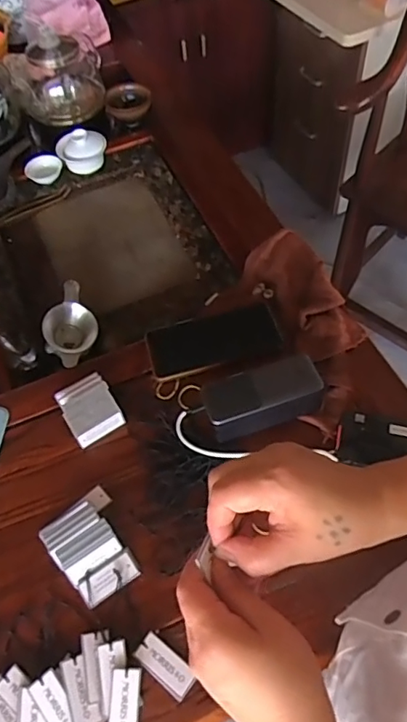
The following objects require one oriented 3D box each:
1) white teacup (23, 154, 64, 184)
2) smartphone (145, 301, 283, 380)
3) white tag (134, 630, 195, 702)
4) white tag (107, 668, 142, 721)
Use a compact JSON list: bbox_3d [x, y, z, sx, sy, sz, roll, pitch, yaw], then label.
[{"bbox_3d":[-0.292,-0.350,0.961,0.061,0.026,0.052,-32,61,-16],"label":"white teacup"},{"bbox_3d":[0.011,-0.032,0.677,0.164,0.016,0.083,-13,57,-5],"label":"smartphone"},{"bbox_3d":[-0.035,0.279,0.484,0.057,0.004,0.028,32,64,21],"label":"white tag"},{"bbox_3d":[-0.070,0.306,0.467,0.027,0.007,0.057,2,66,-1],"label":"white tag"}]

